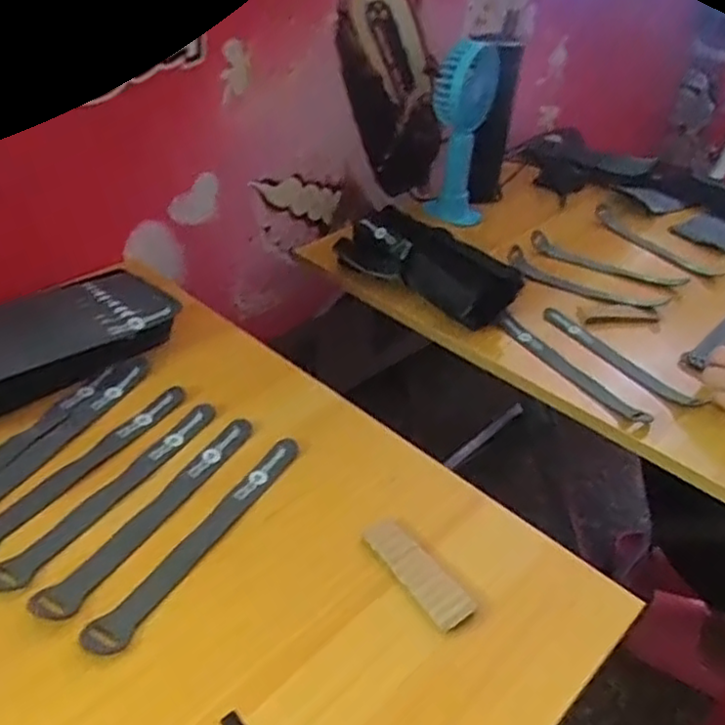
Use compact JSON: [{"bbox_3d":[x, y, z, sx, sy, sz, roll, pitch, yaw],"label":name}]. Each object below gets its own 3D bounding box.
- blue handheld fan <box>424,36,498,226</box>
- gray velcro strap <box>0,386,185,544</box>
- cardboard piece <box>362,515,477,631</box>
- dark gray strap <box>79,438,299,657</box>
[{"bbox_3d":[0.122,-0.277,0.852,0.076,0.217,0.060,5,38,3],"label":"blue handheld fan"},{"bbox_3d":[-0.199,0.073,0.494,0.025,0.004,0.193,24,42,24],"label":"gray velcro strap"},{"bbox_3d":[0.034,0.129,0.429,0.026,0.006,0.085,-28,47,-22],"label":"cardboard piece"},{"bbox_3d":[-0.102,0.113,0.451,0.022,0.011,0.193,21,41,22],"label":"dark gray strap"}]

